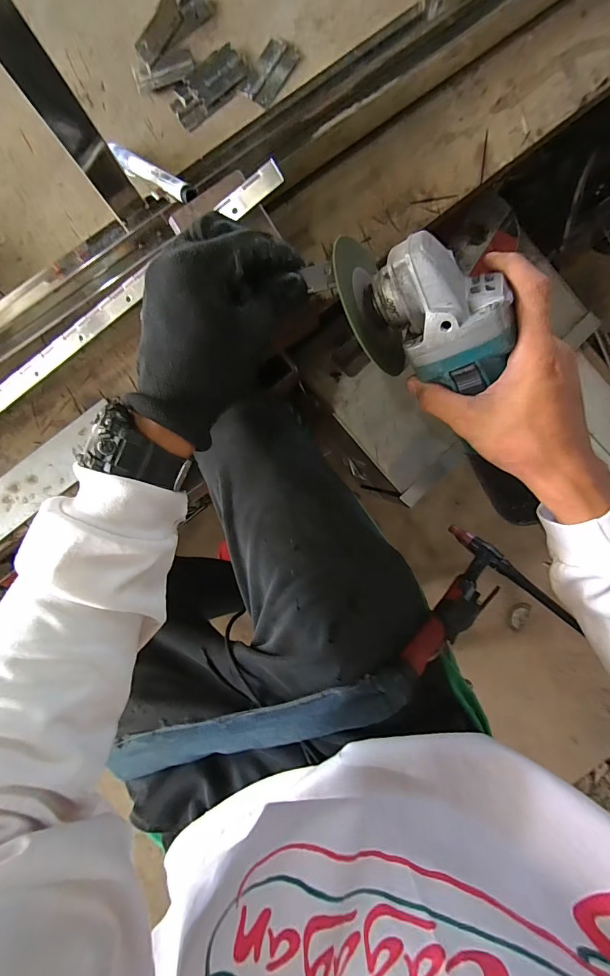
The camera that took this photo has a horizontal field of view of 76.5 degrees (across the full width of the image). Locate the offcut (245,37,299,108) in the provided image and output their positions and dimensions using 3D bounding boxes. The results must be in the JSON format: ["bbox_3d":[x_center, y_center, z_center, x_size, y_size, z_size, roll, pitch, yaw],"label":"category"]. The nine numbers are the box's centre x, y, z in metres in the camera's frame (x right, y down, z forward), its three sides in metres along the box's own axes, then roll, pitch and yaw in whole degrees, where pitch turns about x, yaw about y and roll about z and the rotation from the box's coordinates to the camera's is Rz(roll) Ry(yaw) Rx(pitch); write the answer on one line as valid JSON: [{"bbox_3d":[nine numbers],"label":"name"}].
[{"bbox_3d":[-0.028,-0.362,0.336,0.028,0.004,0.053,31,93,2],"label":"offcut"}]

